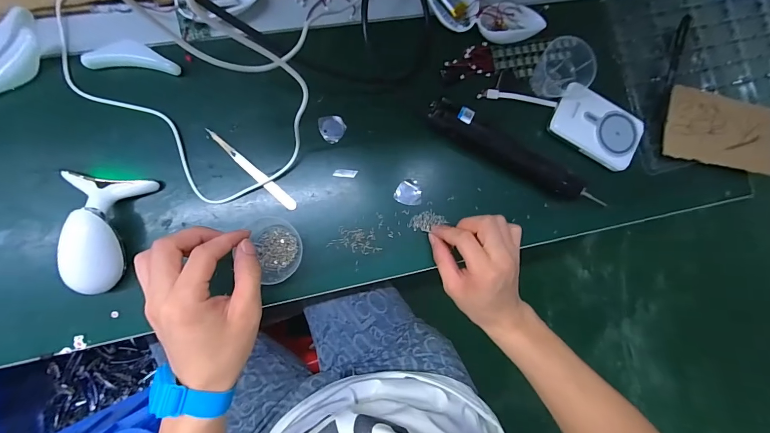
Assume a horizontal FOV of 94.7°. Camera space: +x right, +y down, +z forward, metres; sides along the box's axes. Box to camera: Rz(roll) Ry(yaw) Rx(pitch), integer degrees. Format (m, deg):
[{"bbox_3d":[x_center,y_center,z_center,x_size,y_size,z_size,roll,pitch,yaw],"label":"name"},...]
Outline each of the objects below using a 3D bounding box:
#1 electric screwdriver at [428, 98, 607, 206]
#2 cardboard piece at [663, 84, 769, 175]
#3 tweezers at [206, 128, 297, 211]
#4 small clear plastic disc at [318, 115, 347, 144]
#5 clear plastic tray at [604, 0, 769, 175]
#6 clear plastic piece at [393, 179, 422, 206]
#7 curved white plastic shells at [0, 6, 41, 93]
[{"bbox_3d":[0.159,-0.075,0.420,0.236,0.034,0.044,26,84,-7],"label":"electric screwdriver"},{"bbox_3d":[0.448,-0.114,0.467,0.168,0.010,0.099,10,82,-6],"label":"cardboard piece"},{"bbox_3d":[-0.145,-0.051,0.387,0.122,0.008,0.012,43,82,-5],"label":"tweezers"},{"bbox_3d":[-0.059,-0.101,0.407,0.029,0.004,0.032,-10,89,-9],"label":"small clear plastic disc"},{"bbox_3d":[0.466,-0.210,0.491,0.320,0.023,0.237,-14,90,-9],"label":"clear plastic tray"},{"bbox_3d":[0.028,-0.029,0.419,0.032,0.004,0.031,2,87,-8],"label":"clear plastic piece"},{"bbox_3d":[-0.375,-0.158,0.351,0.054,0.019,0.090,42,82,-5],"label":"curved white plastic shells"}]

